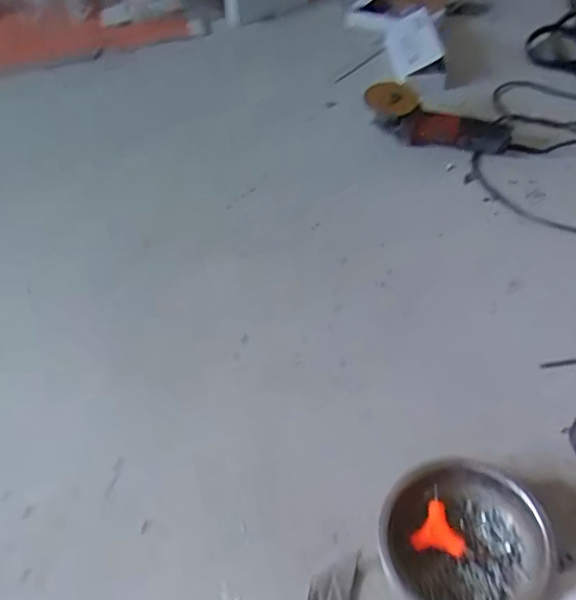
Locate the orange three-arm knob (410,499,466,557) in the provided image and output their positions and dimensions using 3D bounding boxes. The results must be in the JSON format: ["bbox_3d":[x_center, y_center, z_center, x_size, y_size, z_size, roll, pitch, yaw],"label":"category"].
[{"bbox_3d":[0.166,0.268,0.704,0.052,0.012,0.062,-27,62,1],"label":"orange three-arm knob"}]

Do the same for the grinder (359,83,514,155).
[{"bbox_3d":[0.277,-0.328,1.155,0.264,0.094,0.114,21,55,20],"label":"grinder"}]

